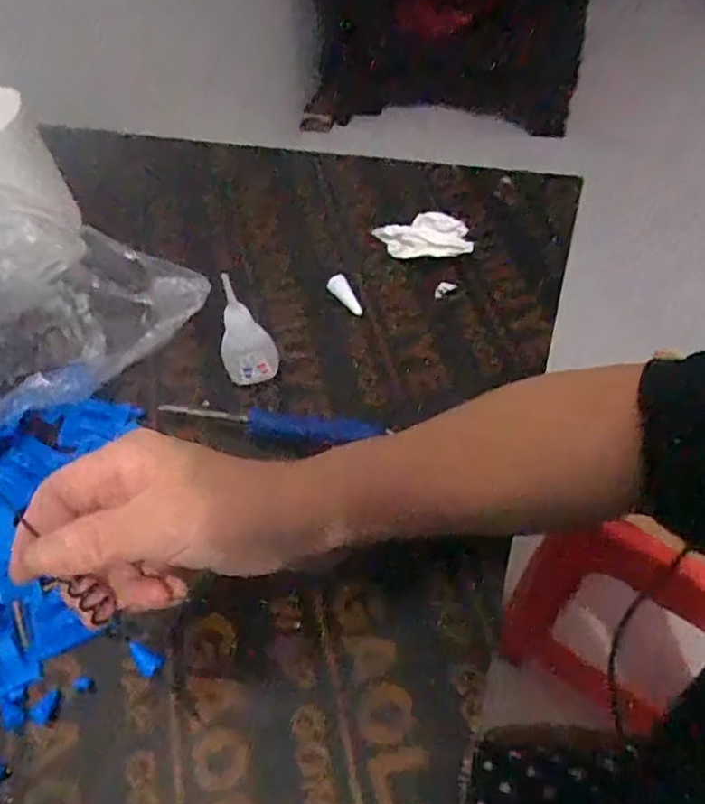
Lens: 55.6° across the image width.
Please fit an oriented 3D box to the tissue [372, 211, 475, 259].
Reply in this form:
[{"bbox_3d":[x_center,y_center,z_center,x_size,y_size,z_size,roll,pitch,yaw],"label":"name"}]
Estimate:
[{"bbox_3d":[0.054,-0.127,0.510,0.072,0.021,0.029,1,54,9],"label":"tissue"}]

